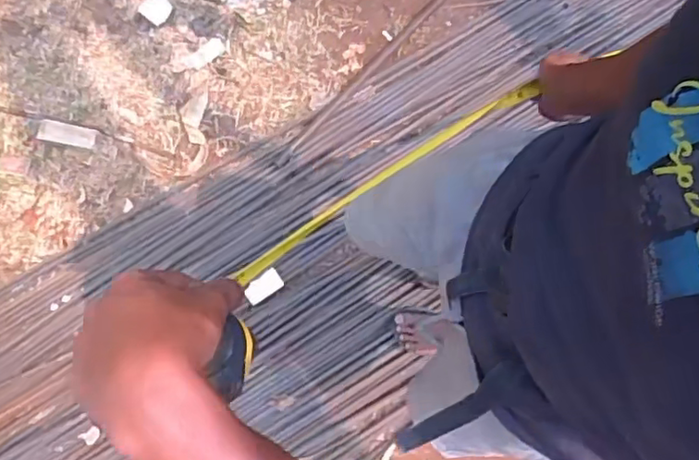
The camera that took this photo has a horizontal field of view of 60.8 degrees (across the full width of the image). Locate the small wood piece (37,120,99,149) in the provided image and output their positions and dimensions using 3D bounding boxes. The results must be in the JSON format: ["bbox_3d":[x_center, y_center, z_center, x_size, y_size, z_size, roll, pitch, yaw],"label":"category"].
[{"bbox_3d":[-0.773,-0.265,1.632,0.145,0.016,0.061,9,75,-13],"label":"small wood piece"}]

